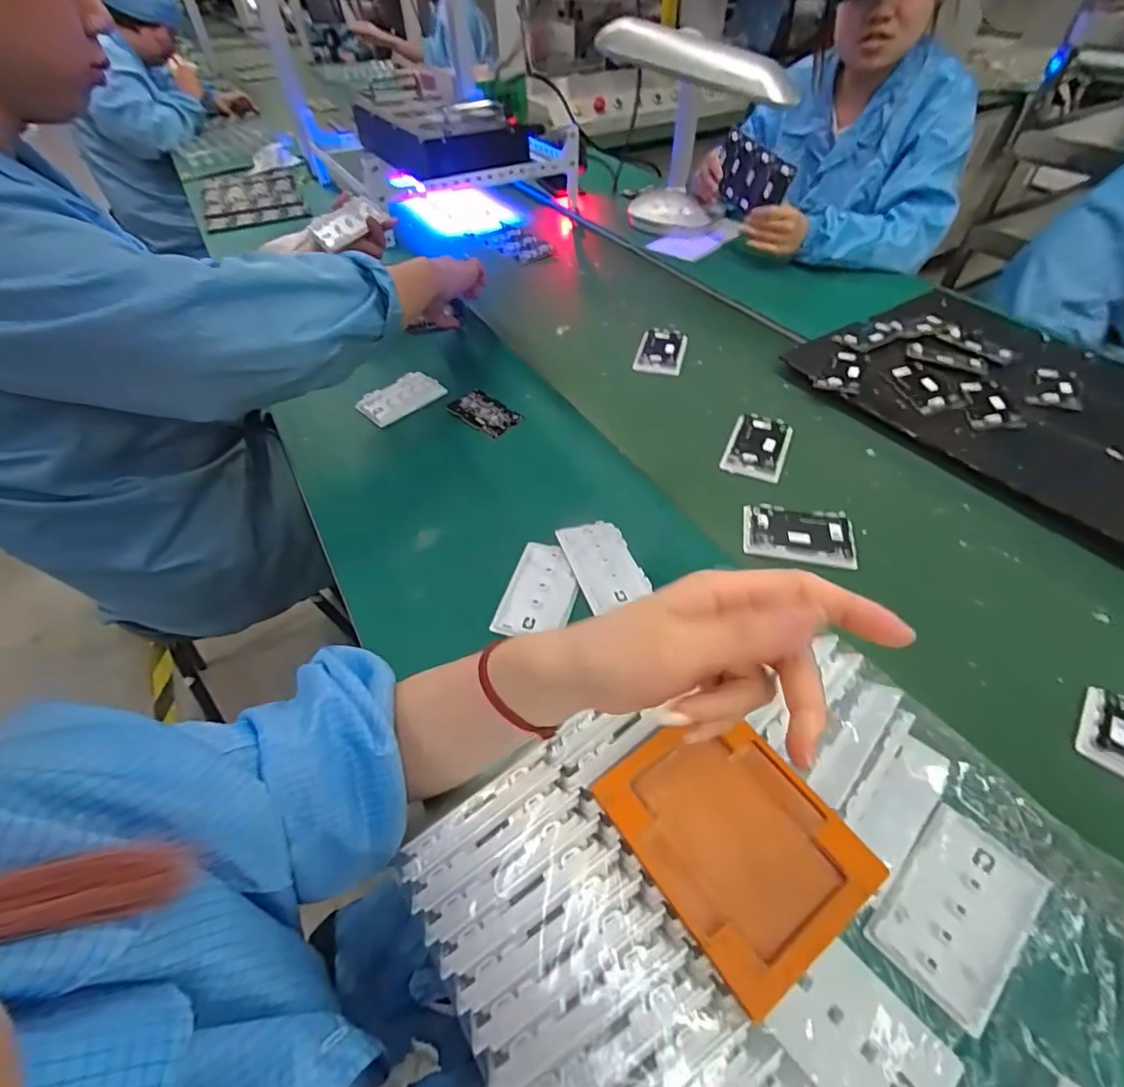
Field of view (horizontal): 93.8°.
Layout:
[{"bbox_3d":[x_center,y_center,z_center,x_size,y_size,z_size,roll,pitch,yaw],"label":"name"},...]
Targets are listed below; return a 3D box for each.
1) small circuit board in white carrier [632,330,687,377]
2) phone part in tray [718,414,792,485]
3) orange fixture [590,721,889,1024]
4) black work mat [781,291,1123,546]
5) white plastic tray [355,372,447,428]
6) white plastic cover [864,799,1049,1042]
[{"bbox_3d":[0.150,-0.290,0.795,0.067,0.015,0.106,11,51,11],"label":"small circuit board in white carrier"},{"bbox_3d":[0.237,-0.118,0.638,0.066,0.014,0.105,18,52,17],"label":"phone part in tray"},{"bbox_3d":[0.100,0.168,0.309,0.105,0.009,0.131,-29,54,-21],"label":"orange fixture"},{"bbox_3d":[0.569,-0.181,0.647,0.331,0.029,0.472,-28,54,-20],"label":"black work mat"},{"bbox_3d":[-0.215,-0.195,0.707,0.108,0.015,0.066,-35,57,-25],"label":"white plastic tray"},{"bbox_3d":[0.248,0.229,0.330,0.106,0.015,0.064,-35,57,-25],"label":"white plastic cover"}]

